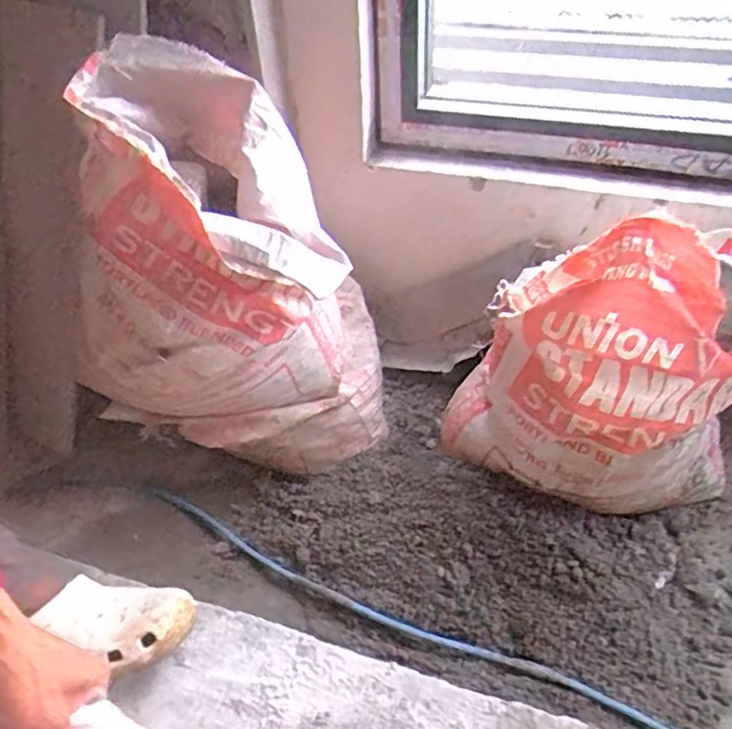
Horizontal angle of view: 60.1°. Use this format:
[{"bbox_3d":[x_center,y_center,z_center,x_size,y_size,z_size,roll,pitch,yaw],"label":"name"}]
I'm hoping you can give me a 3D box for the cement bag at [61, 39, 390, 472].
[{"bbox_3d":[-0.171,-0.106,0.770,0.364,0.434,0.271,-2,43,1],"label":"cement bag"}]

